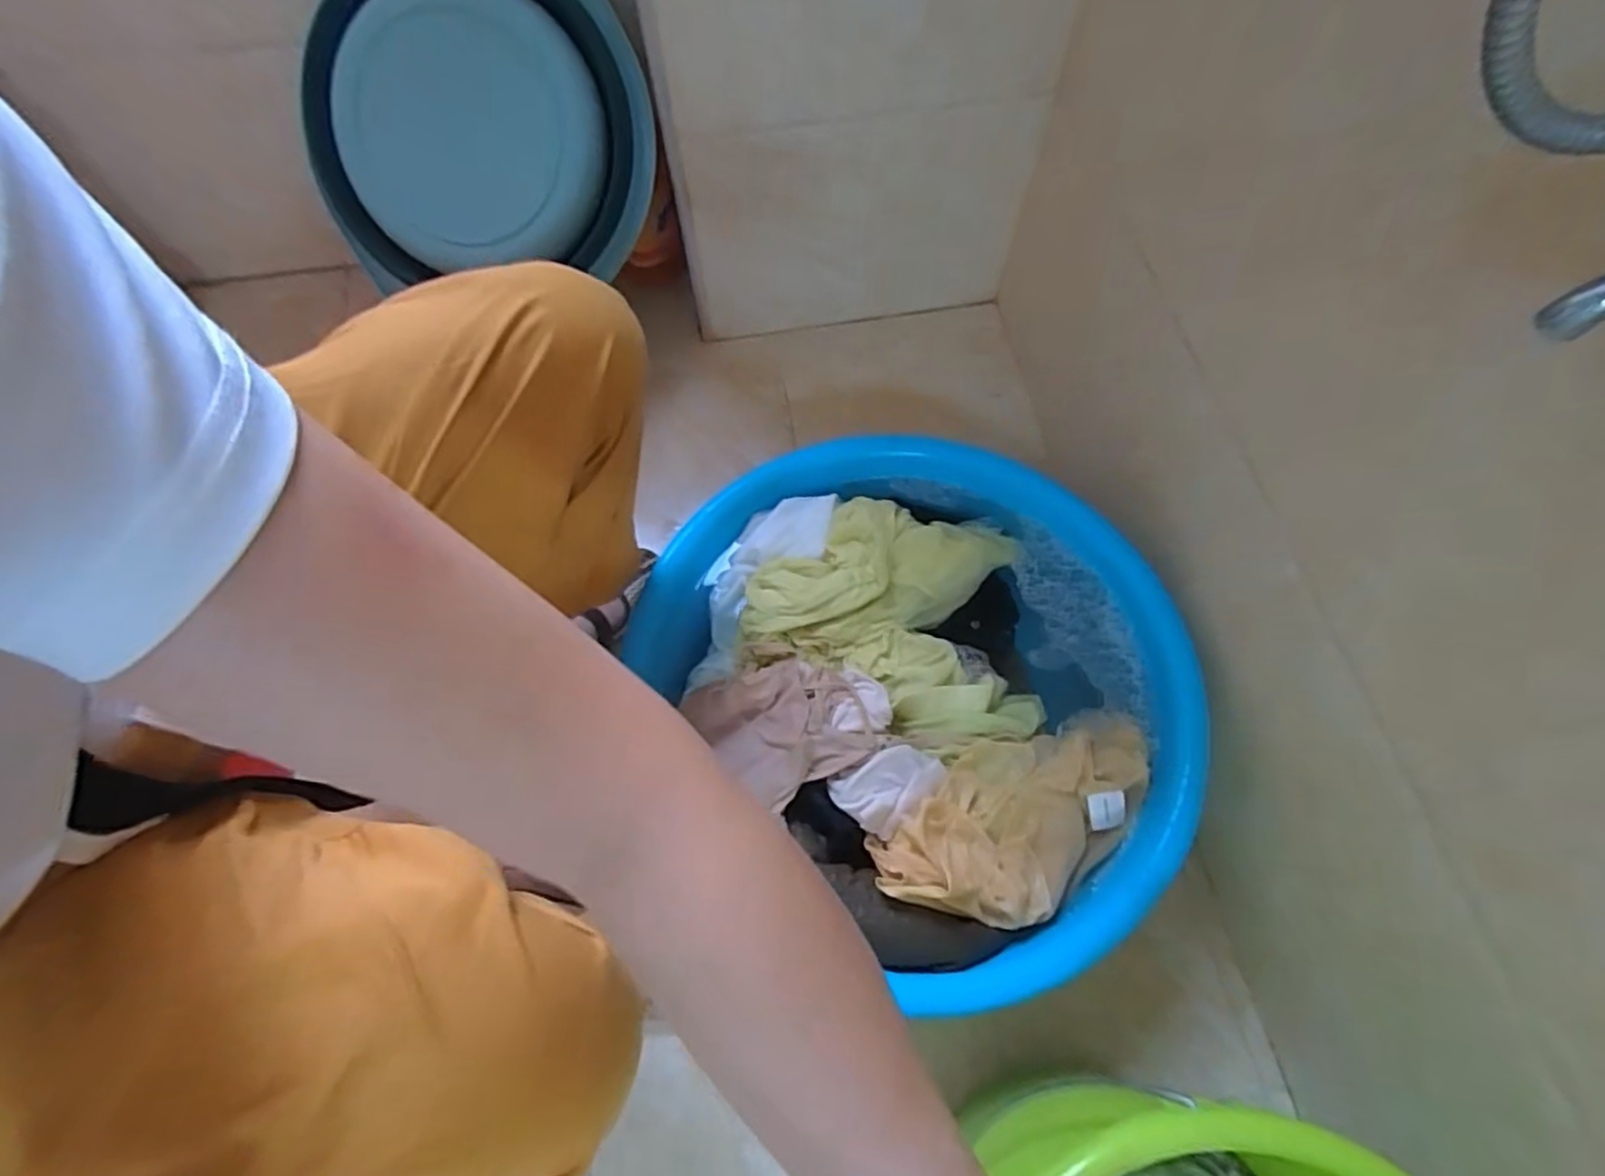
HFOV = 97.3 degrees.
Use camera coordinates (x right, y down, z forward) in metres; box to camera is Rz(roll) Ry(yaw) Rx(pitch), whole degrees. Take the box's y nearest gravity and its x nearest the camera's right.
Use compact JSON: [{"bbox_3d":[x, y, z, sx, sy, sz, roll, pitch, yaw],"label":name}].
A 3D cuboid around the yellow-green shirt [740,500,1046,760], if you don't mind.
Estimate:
[{"bbox_3d":[0.108,0.015,0.647,0.267,0.048,0.224,34,72,15],"label":"yellow-green shirt"}]

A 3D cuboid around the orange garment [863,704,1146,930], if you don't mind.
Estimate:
[{"bbox_3d":[0.182,0.182,0.571,0.243,0.051,0.128,-38,70,-14],"label":"orange garment"}]

